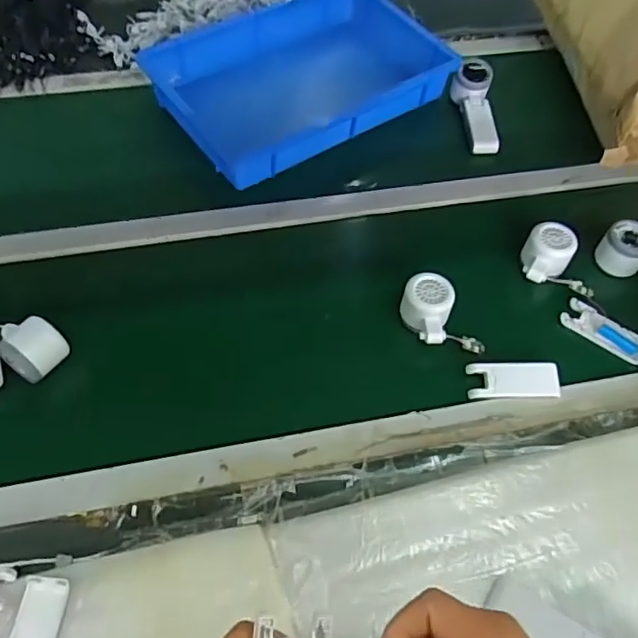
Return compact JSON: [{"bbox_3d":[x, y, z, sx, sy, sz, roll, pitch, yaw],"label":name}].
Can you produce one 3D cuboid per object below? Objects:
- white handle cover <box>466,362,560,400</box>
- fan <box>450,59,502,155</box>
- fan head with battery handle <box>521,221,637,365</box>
[{"bbox_3d":[0.225,0.070,0.670,0.101,0.015,0.042,-1,57,-2],"label":"white handle cover"},{"bbox_3d":[0.251,-0.334,0.915,0.058,0.059,0.162,-4,57,-6],"label":"fan"},{"bbox_3d":[0.327,-0.034,0.720,0.068,0.050,0.201,-29,62,-19],"label":"fan head with battery handle"}]

